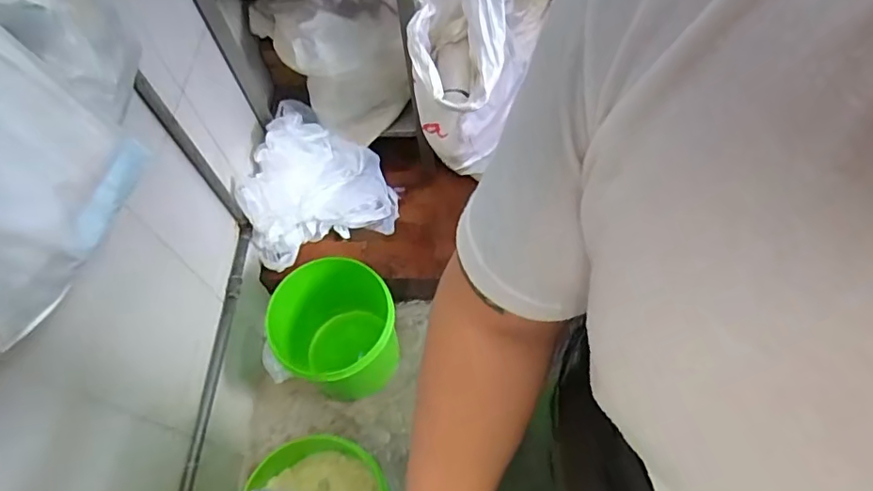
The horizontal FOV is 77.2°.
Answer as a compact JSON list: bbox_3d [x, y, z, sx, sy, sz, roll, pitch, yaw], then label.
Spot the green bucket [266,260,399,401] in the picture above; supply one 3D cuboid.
[{"bbox_3d":[-0.249,0.212,1.365,0.309,0.302,0.284,28,66,18],"label":"green bucket"}]

